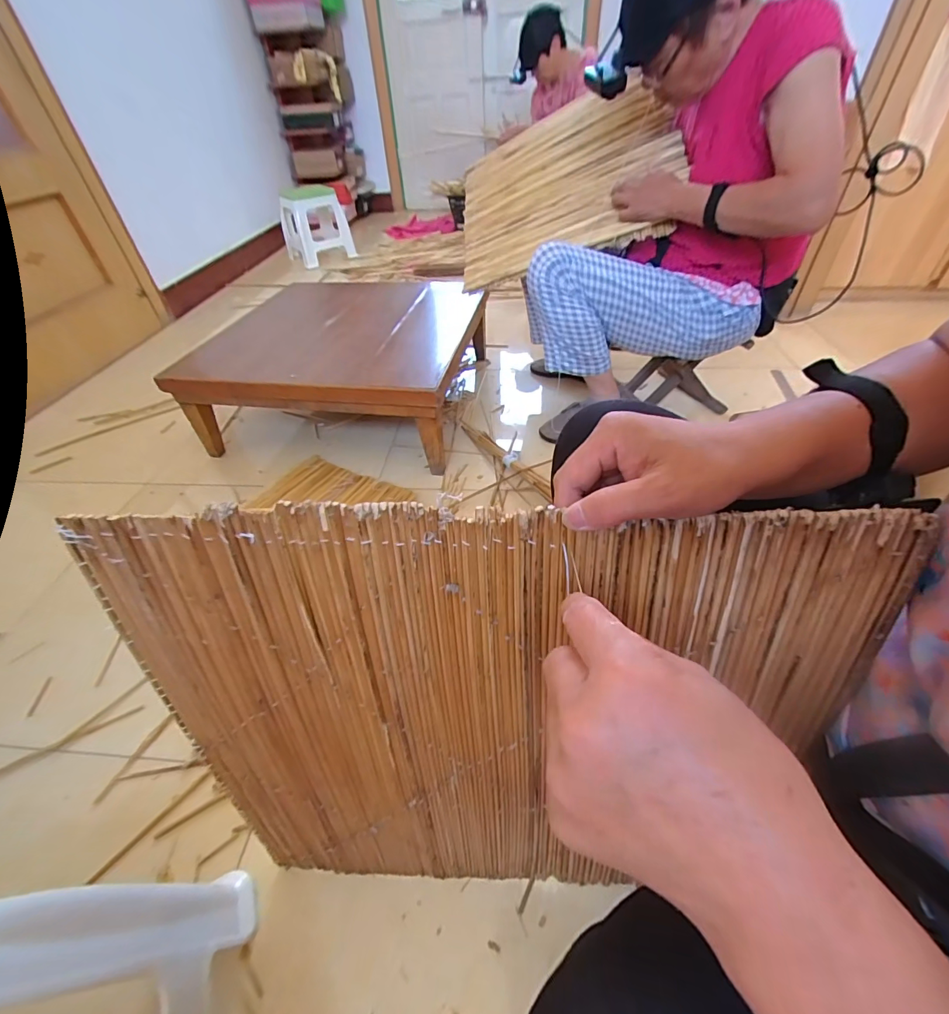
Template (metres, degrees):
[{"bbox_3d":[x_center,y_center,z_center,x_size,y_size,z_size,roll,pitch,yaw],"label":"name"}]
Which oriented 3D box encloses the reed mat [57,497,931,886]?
[{"bbox_3d":[0.007,0.207,0.371,0.497,0.479,0.013,0,30,3],"label":"reed mat"}]

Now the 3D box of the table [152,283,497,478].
[{"bbox_3d":[-0.316,-0.394,1.187,0.620,0.231,0.632,5,44,10],"label":"table"}]

